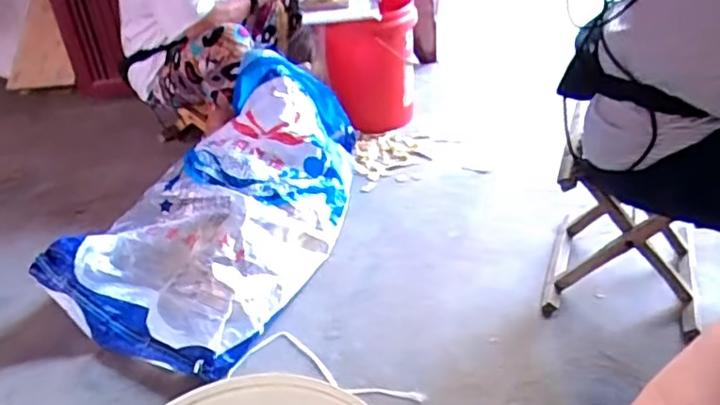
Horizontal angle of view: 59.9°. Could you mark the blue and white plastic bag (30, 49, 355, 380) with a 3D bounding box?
[{"bbox_3d":[-0.241,-0.033,1.385,0.416,0.290,0.835,13,36,27],"label":"blue and white plastic bag"}]

